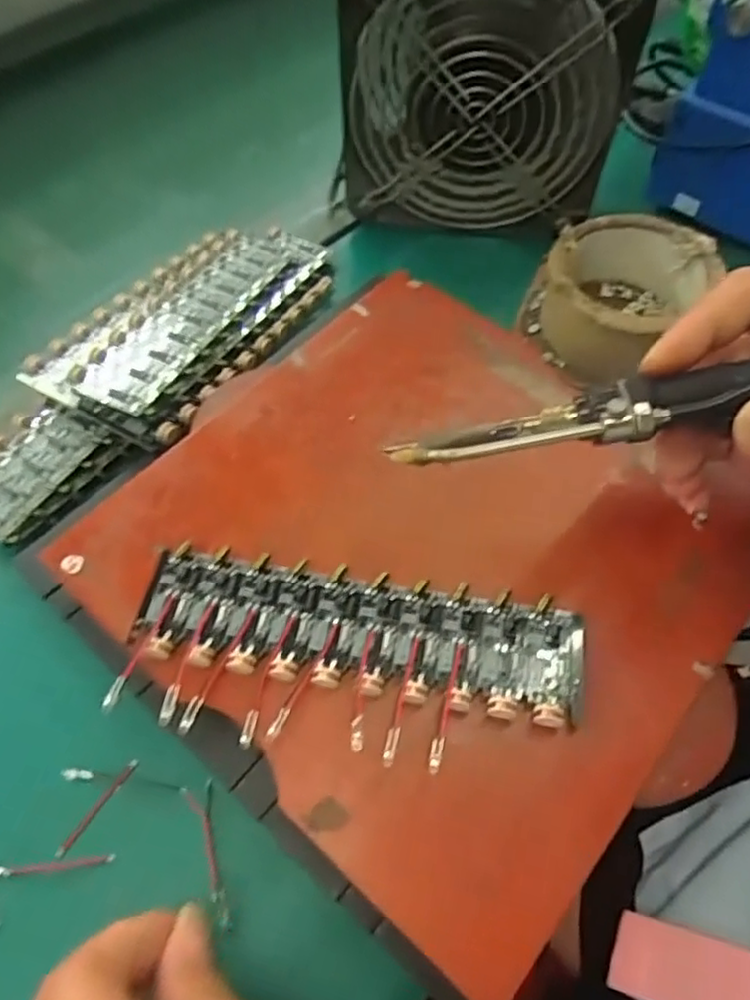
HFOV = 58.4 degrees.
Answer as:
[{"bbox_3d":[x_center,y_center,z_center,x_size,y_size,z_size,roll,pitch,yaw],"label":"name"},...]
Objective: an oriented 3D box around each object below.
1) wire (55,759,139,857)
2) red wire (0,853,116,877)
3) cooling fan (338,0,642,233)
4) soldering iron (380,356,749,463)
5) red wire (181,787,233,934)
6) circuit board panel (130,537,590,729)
[{"bbox_3d":[-0.106,0.117,0.256,0.004,0.004,0.040,30,62,21],"label":"wire"},{"bbox_3d":[-0.122,0.134,0.246,0.050,0.004,0.004,-5,55,-1],"label":"red wire"},{"bbox_3d":[0.057,-0.226,0.370,0.154,0.147,0.052,6,56,6],"label":"cooling fan"},{"bbox_3d":[0.110,-0.034,0.209,0.212,0.018,0.024,-11,55,9],"label":"soldering iron"},{"bbox_3d":[-0.061,0.131,0.247,0.006,0.005,0.050,-20,57,-12],"label":"red wire"},{"bbox_3d":[-0.006,0.048,0.251,0.163,0.008,0.047,7,56,7],"label":"circuit board panel"}]

